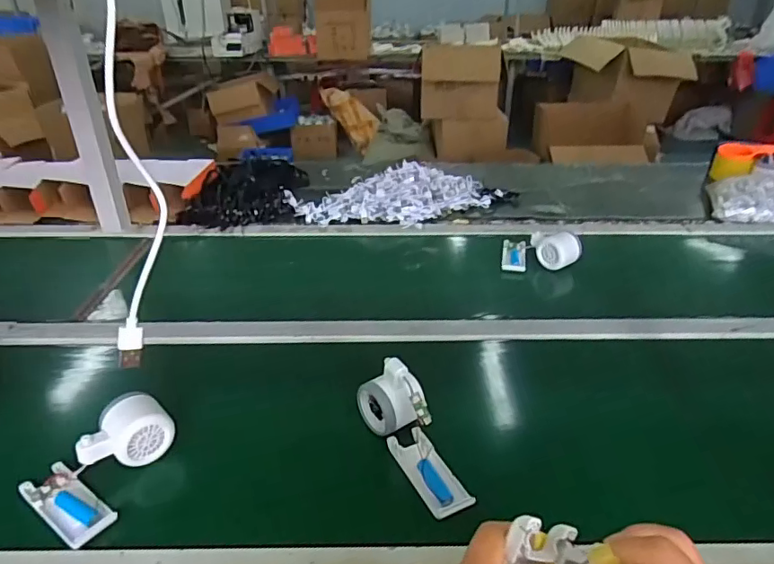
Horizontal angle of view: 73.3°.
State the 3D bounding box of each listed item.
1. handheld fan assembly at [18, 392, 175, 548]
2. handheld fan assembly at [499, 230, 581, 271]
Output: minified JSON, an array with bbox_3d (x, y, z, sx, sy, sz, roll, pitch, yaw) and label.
[{"bbox_3d":[-0.272,0.169,0.506,0.094,0.035,0.134,16,34,25],"label":"handheld fan assembly"},{"bbox_3d":[0.267,-0.058,0.902,0.130,0.056,0.104,7,31,11],"label":"handheld fan assembly"}]

